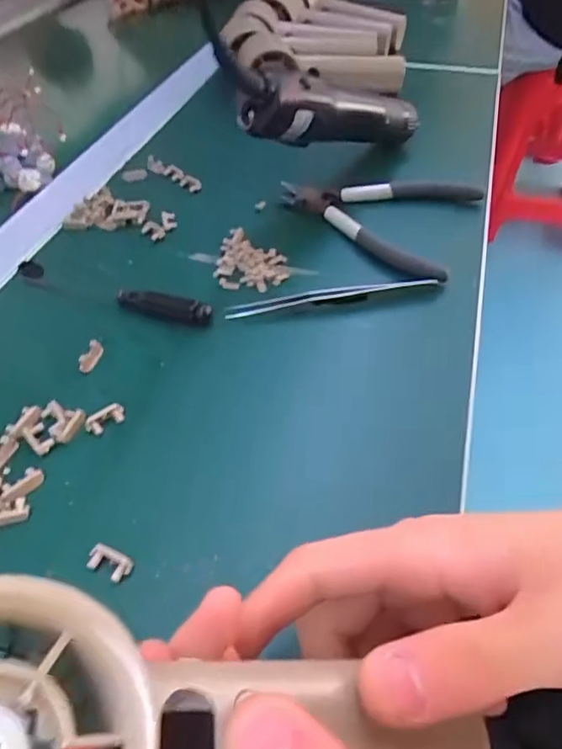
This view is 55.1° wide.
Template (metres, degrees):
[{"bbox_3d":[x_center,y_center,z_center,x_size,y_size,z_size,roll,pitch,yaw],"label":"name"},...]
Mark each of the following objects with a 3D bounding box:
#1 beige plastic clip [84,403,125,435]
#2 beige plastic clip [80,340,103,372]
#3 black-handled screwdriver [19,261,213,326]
[{"bbox_3d":[-0.090,0.024,0.276,0.020,0.009,0.009,-28,53,-23],"label":"beige plastic clip"},{"bbox_3d":[-0.107,-0.010,0.303,0.006,0.009,0.019,16,65,15],"label":"beige plastic clip"},{"bbox_3d":[-0.109,-0.053,0.337,0.141,0.010,0.017,17,50,16],"label":"black-handled screwdriver"}]

